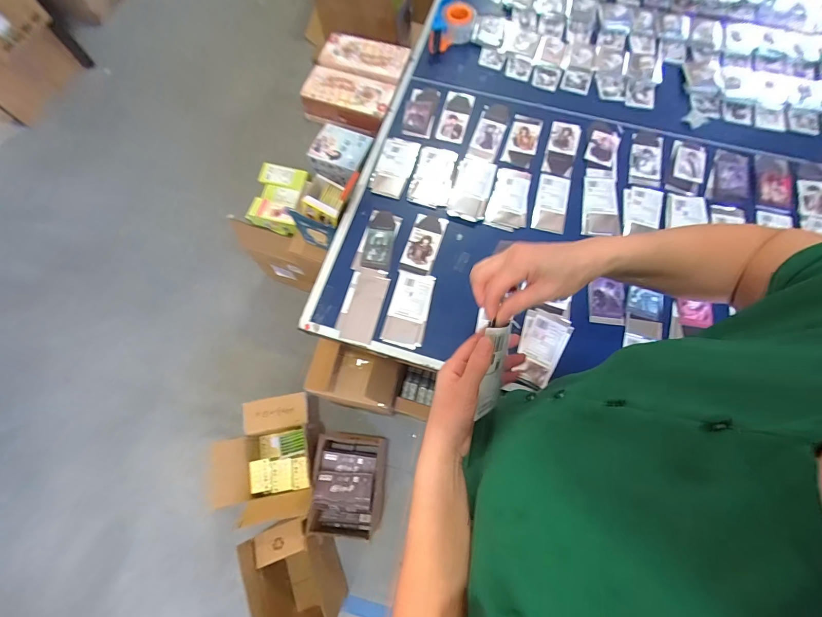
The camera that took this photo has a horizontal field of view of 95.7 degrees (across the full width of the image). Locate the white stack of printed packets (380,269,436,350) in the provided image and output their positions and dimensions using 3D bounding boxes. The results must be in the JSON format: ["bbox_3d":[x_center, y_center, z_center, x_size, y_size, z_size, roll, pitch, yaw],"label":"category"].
[{"bbox_3d":[-0.004,-0.002,0.795,0.085,0.012,0.163,14,71,6],"label":"white stack of printed packets"}]

